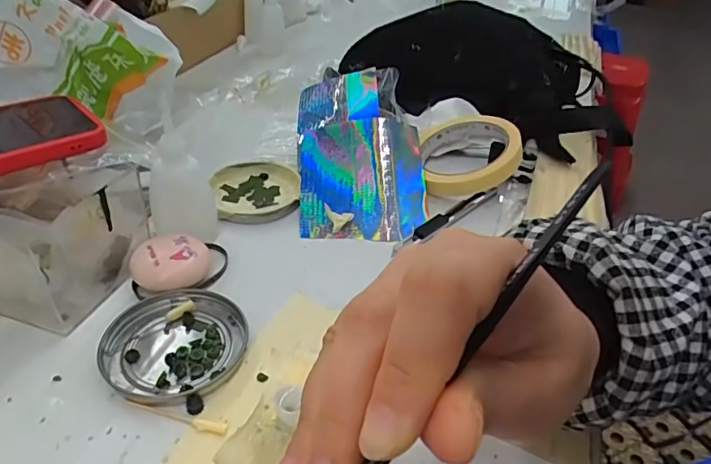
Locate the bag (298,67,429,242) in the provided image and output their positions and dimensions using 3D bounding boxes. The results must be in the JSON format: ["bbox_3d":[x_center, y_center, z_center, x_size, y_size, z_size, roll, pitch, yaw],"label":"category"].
[{"bbox_3d":[0.004,-0.072,0.448,0.102,0.020,0.185,-2,57,-4],"label":"bag"}]

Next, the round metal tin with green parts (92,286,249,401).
[{"bbox_3d":[-0.104,0.063,0.299,0.077,0.009,0.074,3,37,-2],"label":"round metal tin with green parts"}]

